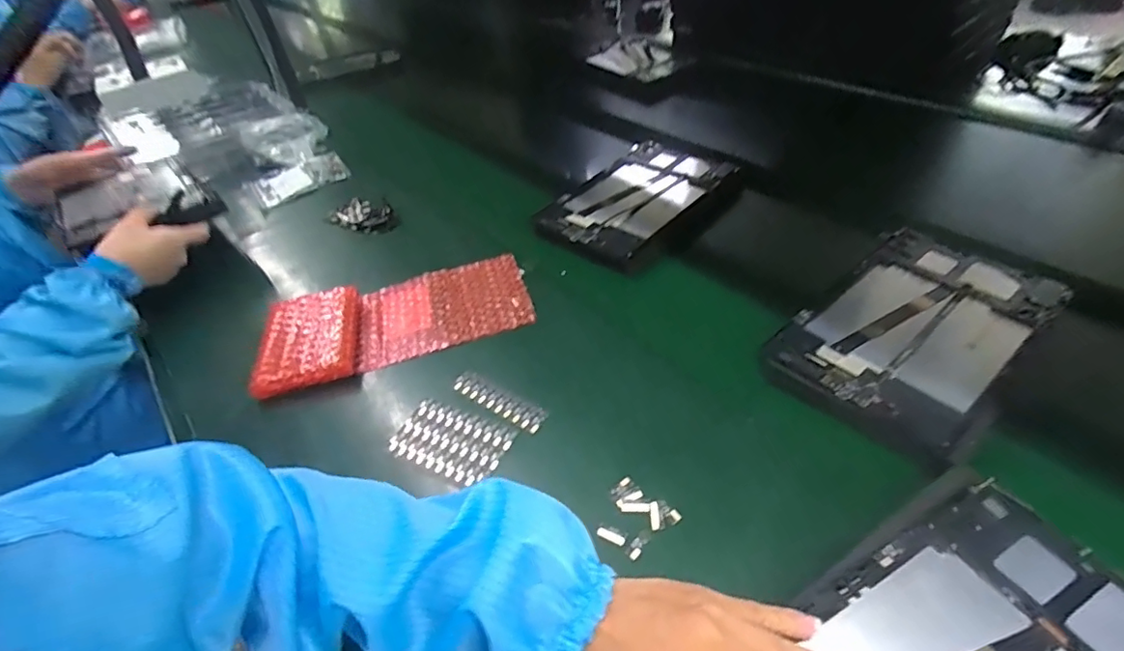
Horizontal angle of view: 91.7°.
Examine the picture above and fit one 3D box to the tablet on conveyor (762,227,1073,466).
[{"bbox_3d":[0.309,0.000,0.477,0.240,0.017,0.151,-33,49,-26],"label":"tablet on conveyor"}]

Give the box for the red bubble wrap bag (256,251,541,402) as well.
[{"bbox_3d":[-0.175,-0.012,0.581,0.275,0.019,0.130,-14,43,-8],"label":"red bubble wrap bag"}]

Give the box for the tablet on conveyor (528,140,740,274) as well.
[{"bbox_3d":[0.094,-0.161,0.699,0.154,0.026,0.256,29,53,33],"label":"tablet on conveyor"}]

